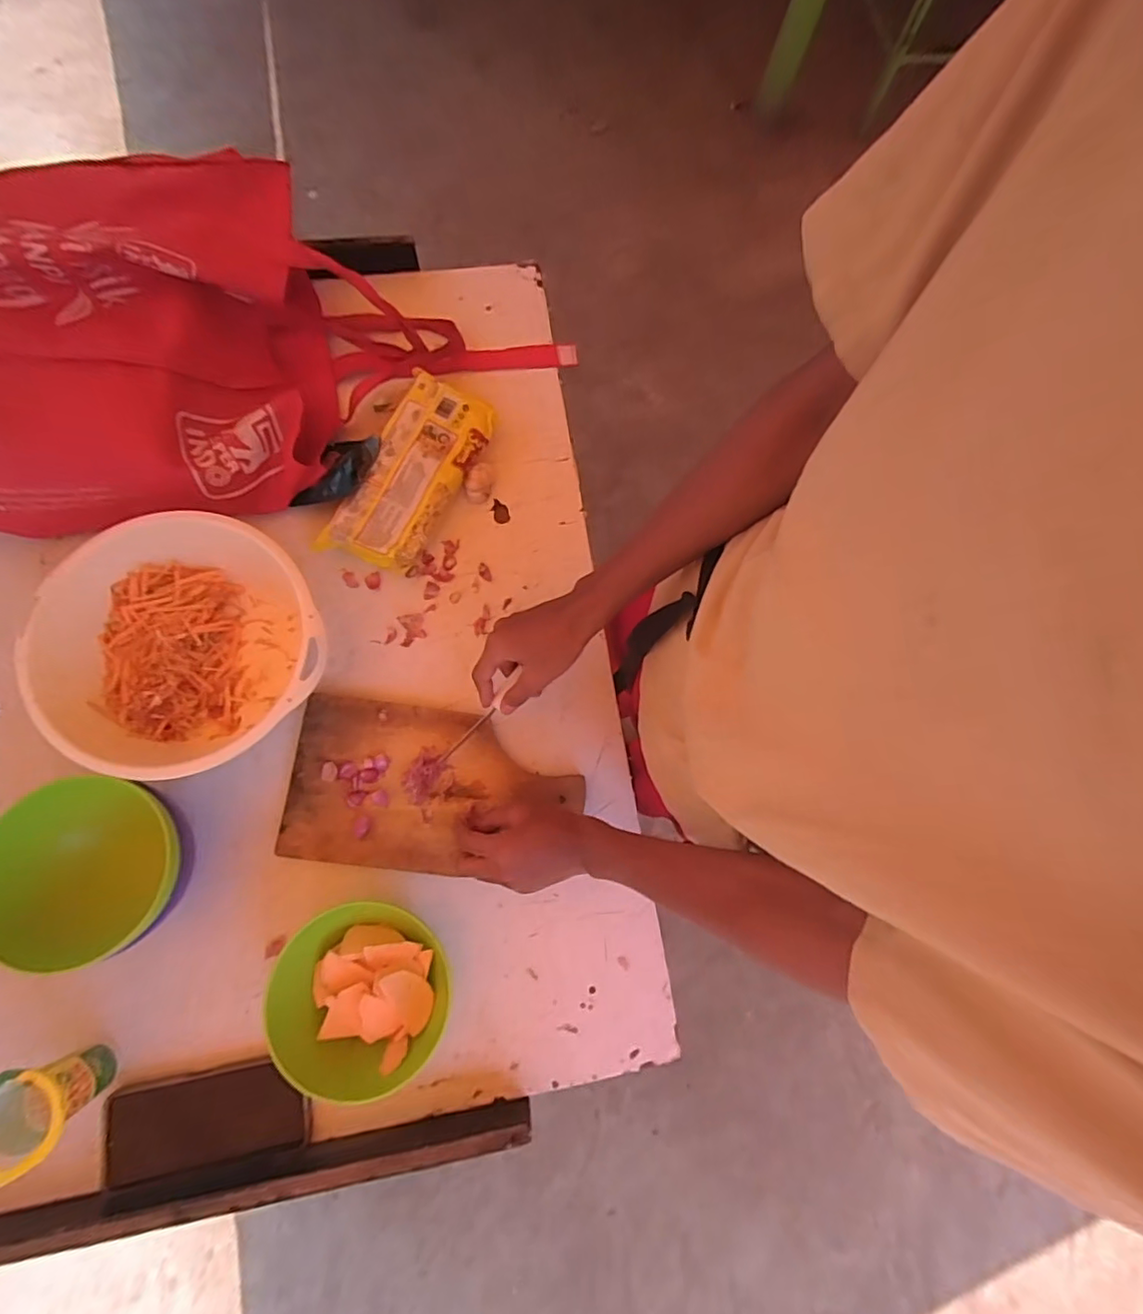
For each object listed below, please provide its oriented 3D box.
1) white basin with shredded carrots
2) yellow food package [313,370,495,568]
[{"bbox_3d":[-0.358,-0.005,0.565,0.233,0.116,0.227,1,77,-5],"label":"white basin with shredded carrots"},{"bbox_3d":[-0.177,-0.200,0.650,0.106,0.053,0.224,27,76,0],"label":"yellow food package"}]

